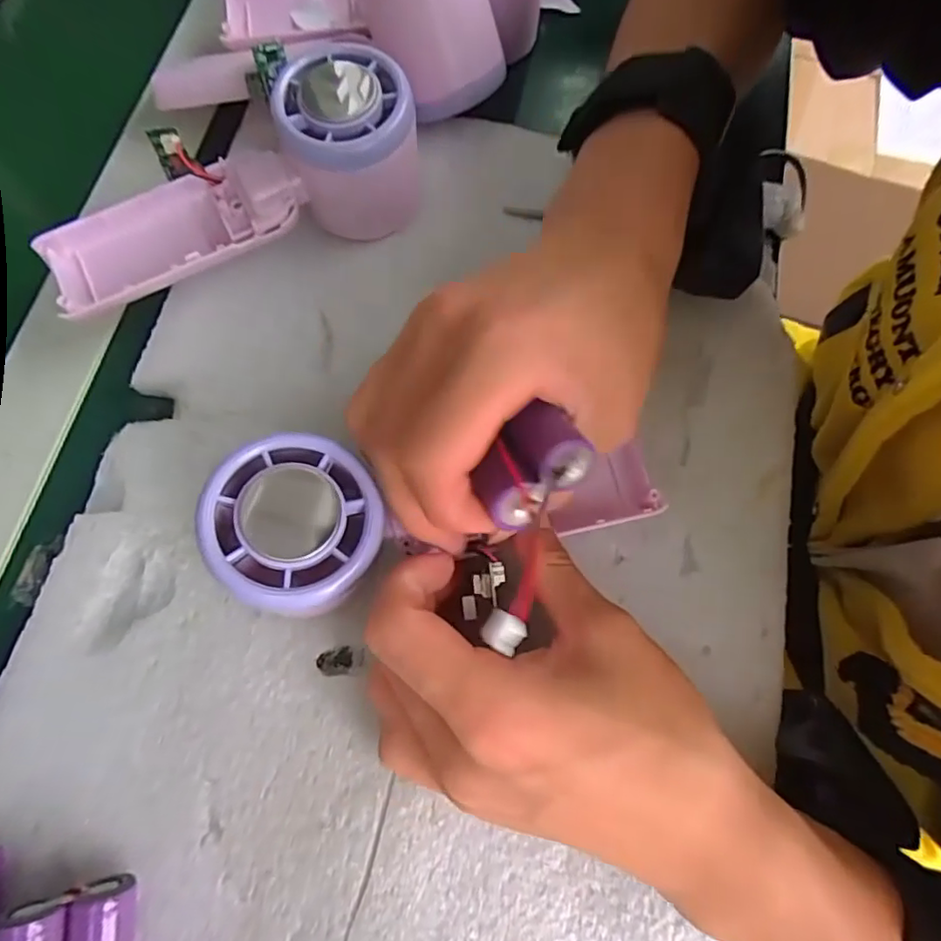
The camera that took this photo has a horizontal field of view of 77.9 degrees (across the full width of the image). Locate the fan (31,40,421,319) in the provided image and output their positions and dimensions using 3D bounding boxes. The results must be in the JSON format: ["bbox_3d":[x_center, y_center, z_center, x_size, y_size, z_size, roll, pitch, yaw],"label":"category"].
[{"bbox_3d":[-0.098,-0.116,0.255,0.165,0.059,0.064,-22,73,6],"label":"fan"}]

